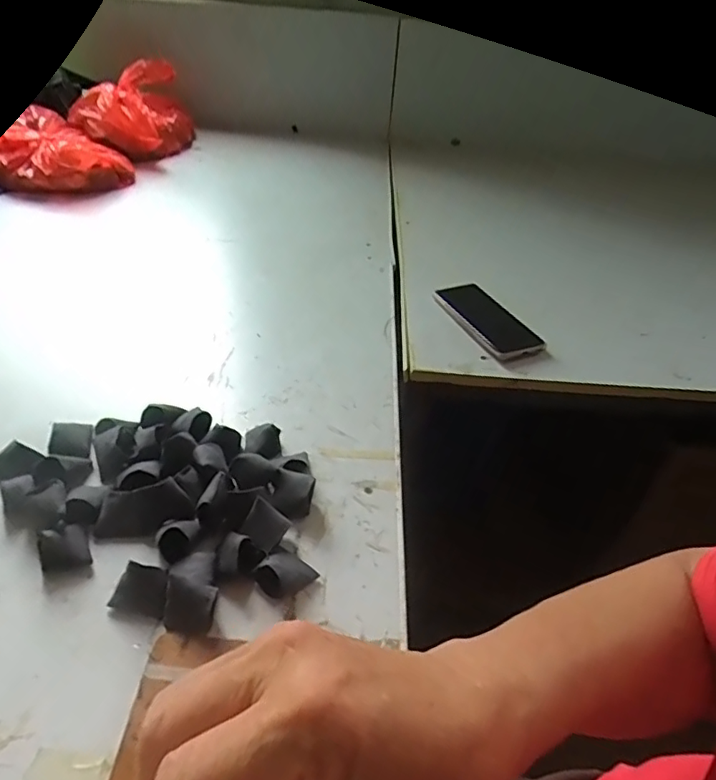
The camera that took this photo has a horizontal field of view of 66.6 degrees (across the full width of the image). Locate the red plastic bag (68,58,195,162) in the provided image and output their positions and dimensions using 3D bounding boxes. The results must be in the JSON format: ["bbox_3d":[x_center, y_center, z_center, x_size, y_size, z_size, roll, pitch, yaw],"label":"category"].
[{"bbox_3d":[-0.443,-0.545,1.069,0.220,0.124,0.210,-13,45,-19],"label":"red plastic bag"}]

